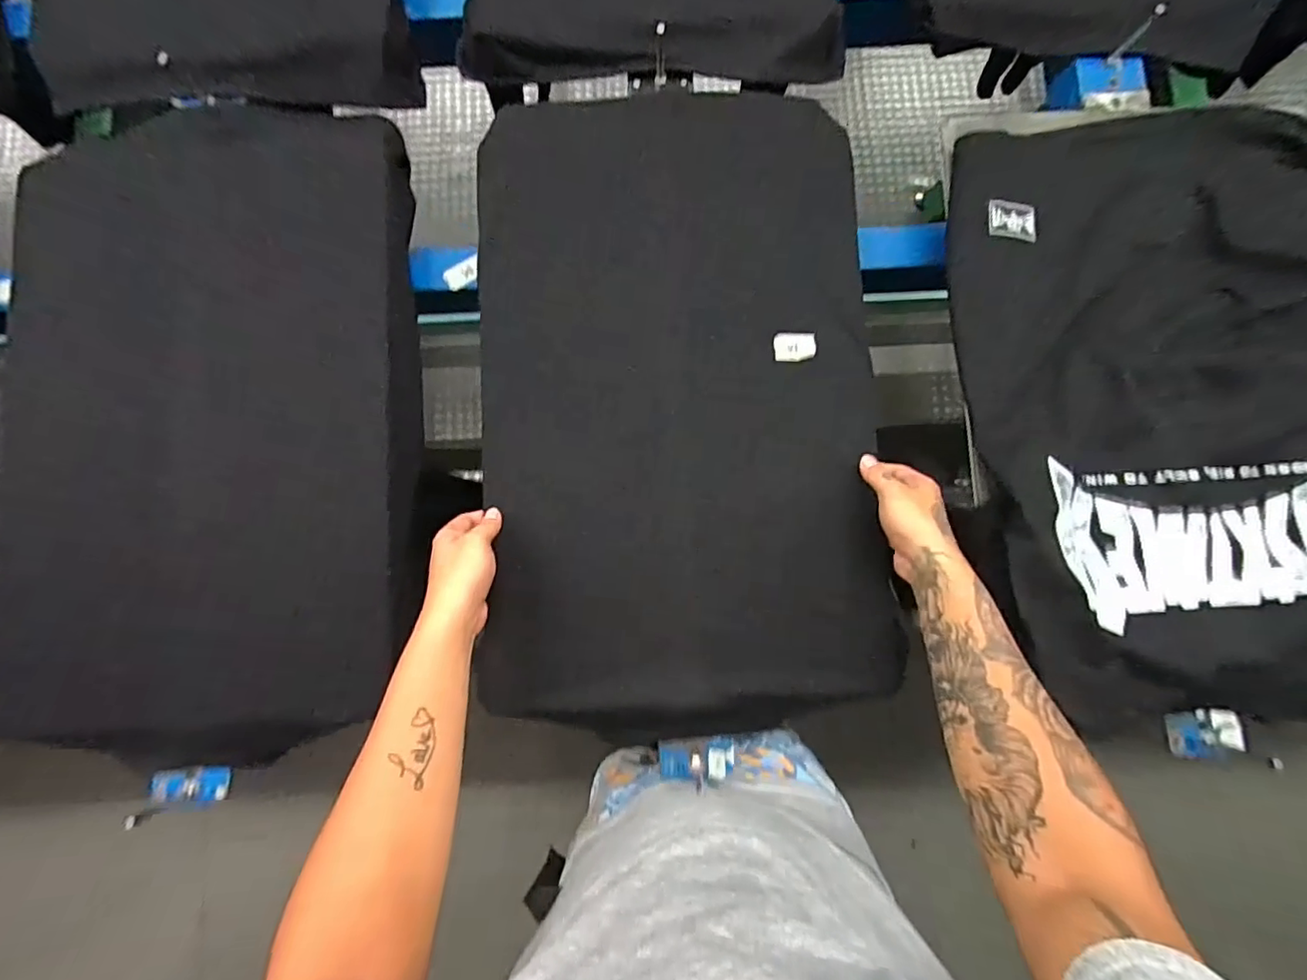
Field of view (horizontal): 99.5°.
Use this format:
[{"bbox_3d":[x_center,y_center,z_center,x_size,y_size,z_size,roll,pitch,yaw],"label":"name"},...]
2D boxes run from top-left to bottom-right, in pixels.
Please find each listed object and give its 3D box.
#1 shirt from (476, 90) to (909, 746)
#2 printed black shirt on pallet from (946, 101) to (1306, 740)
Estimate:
[{"bbox_3d":[0.018,-0.096,0.574,0.443,0.073,0.679,-2,82,3],"label":"shirt"},{"bbox_3d":[0.523,-0.089,0.547,0.412,0.064,0.618,0,84,0],"label":"printed black shirt on pallet"}]

